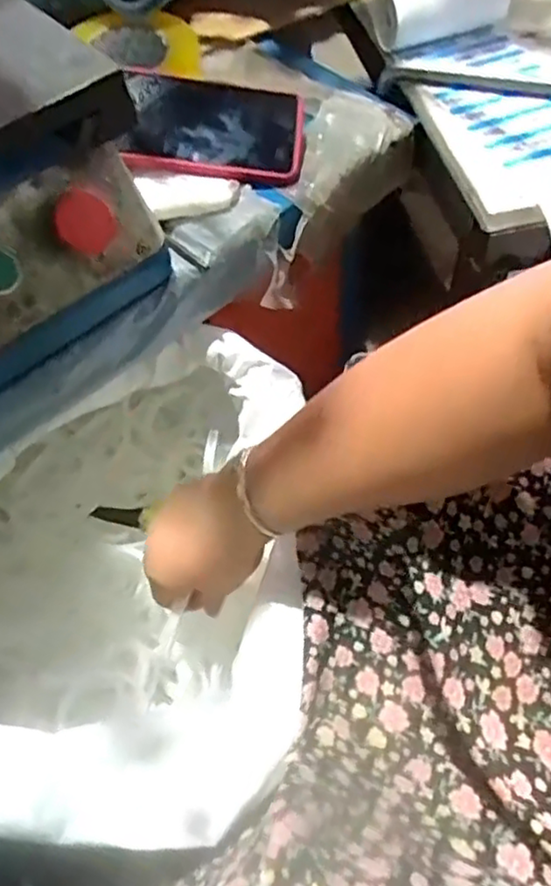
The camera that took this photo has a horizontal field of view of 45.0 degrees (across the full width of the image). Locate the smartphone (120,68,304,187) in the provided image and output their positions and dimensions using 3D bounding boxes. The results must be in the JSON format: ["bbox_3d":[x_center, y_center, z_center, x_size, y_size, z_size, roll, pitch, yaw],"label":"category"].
[{"bbox_3d":[-0.050,-0.264,0.556,0.145,0.017,0.088,5,83,-7],"label":"smartphone"}]

